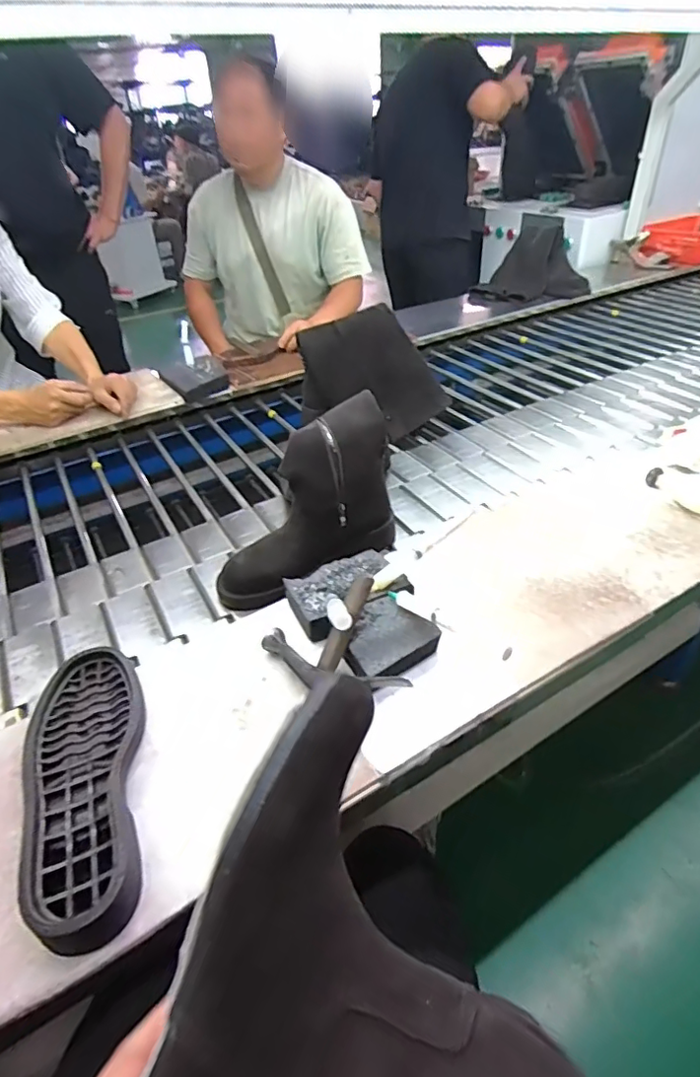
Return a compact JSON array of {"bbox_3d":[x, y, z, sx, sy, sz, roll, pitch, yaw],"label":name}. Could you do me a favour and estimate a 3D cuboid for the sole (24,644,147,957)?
[{"bbox_3d":[-0.235,0.206,0.498,0.096,0.035,0.273,-17,40,-16],"label":"sole"}]

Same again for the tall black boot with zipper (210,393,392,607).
[{"bbox_3d":[-0.049,-0.041,0.748,0.121,0.197,0.274,26,47,33],"label":"tall black boot with zipper"}]

